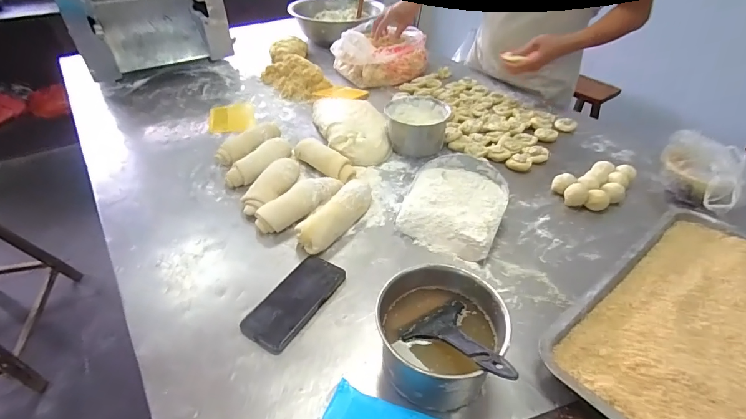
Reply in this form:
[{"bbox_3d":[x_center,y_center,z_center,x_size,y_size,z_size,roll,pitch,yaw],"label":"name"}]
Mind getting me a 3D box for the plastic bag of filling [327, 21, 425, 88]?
[{"bbox_3d":[0.031,-0.540,1.337,0.296,0.122,0.292,14,40,16],"label":"plastic bag of filling"}]

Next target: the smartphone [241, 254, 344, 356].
[{"bbox_3d":[-0.119,0.136,0.596,0.079,0.016,0.168,20,44,26],"label":"smartphone"}]

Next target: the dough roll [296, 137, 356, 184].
[{"bbox_3d":[-0.111,-0.114,0.870,0.174,0.055,0.057,33,49,32],"label":"dough roll"}]

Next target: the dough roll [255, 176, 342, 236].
[{"bbox_3d":[-0.139,-0.013,0.755,0.185,0.046,0.064,-30,49,-32],"label":"dough roll"}]

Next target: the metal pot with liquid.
[{"bbox_3d":[0.084,0.159,0.496,0.147,0.097,0.148,1,40,-1],"label":"metal pot with liquid"}]

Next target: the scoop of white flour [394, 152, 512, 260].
[{"bbox_3d":[0.154,-0.016,0.733,0.181,0.066,0.199,18,42,19],"label":"scoop of white flour"}]

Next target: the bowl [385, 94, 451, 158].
[{"bbox_3d":[0.106,-0.208,0.960,0.152,0.087,0.146,1,40,-1],"label":"bowl"}]

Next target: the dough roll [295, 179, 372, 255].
[{"bbox_3d":[-0.061,0.004,0.726,0.054,0.049,0.199,19,44,25],"label":"dough roll"}]

